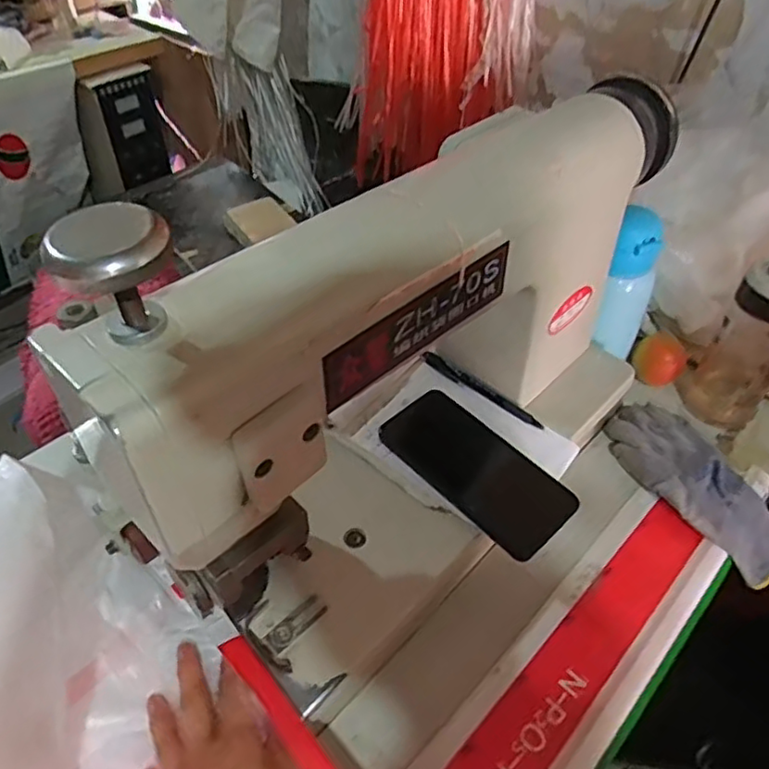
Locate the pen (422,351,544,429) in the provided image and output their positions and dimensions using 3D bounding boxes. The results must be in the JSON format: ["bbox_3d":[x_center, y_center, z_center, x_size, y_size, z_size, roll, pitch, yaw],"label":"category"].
[{"bbox_3d":[0.091,0.003,0.606,0.135,0.006,0.014,32,54,27],"label":"pen"}]

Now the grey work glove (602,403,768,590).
[{"bbox_3d":[0.292,0.095,0.601,0.089,0.044,0.196,-22,50,-20],"label":"grey work glove"}]

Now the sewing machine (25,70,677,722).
[{"bbox_3d":[0.050,-0.048,0.473,0.172,0.305,0.505,33,54,28],"label":"sewing machine"}]

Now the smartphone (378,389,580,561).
[{"bbox_3d":[0.078,0.070,0.548,0.078,0.012,0.171,-33,55,-28],"label":"smartphone"}]

